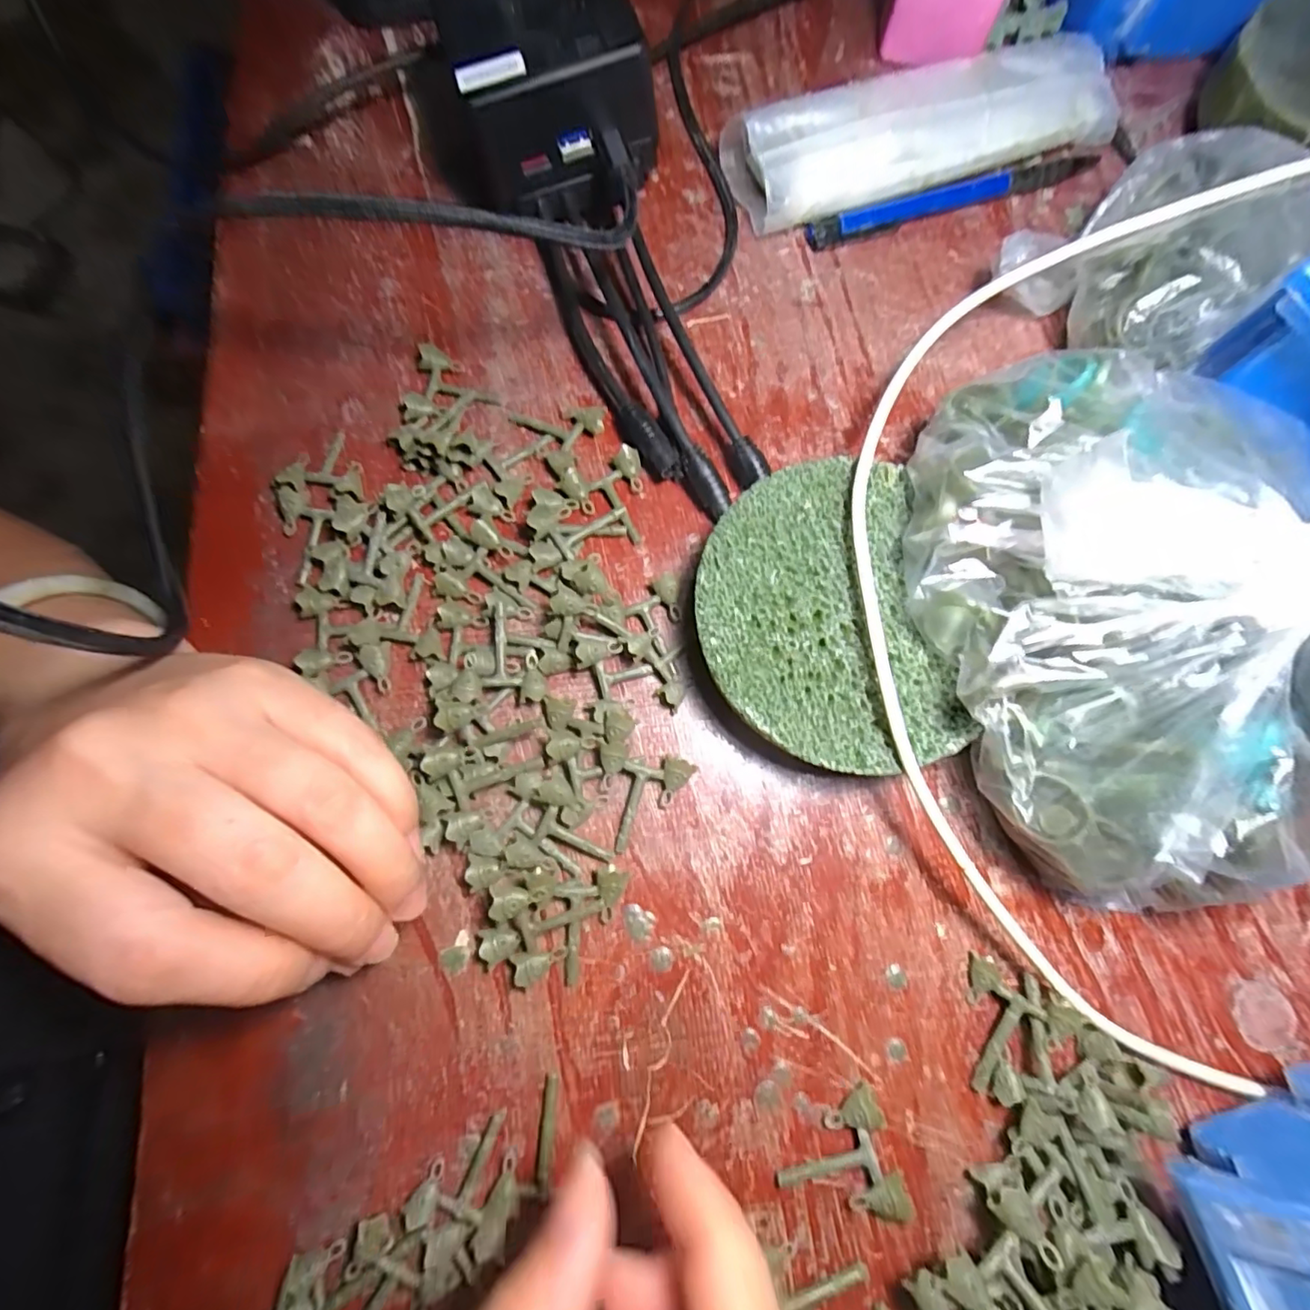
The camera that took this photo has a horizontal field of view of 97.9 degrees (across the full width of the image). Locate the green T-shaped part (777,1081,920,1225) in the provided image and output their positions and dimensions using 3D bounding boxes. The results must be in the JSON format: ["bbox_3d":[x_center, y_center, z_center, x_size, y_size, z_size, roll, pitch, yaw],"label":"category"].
[{"bbox_3d":[0.055,0.154,0.172,0.035,0.009,0.032,-14,77,-4],"label":"green T-shaped part"}]

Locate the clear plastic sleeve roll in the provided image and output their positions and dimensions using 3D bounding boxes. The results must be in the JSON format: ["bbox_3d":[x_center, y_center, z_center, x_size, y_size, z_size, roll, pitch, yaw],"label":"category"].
[{"bbox_3d":[0.121,-0.235,0.255,0.172,0.030,0.049,-18,77,-5],"label":"clear plastic sleeve roll"}]

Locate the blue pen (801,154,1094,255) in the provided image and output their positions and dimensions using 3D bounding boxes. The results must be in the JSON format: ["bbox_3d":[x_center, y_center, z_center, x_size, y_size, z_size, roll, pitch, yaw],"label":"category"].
[{"bbox_3d":[0.135,-0.206,0.260,0.136,0.009,0.011,-18,77,-5],"label":"blue pen"}]

